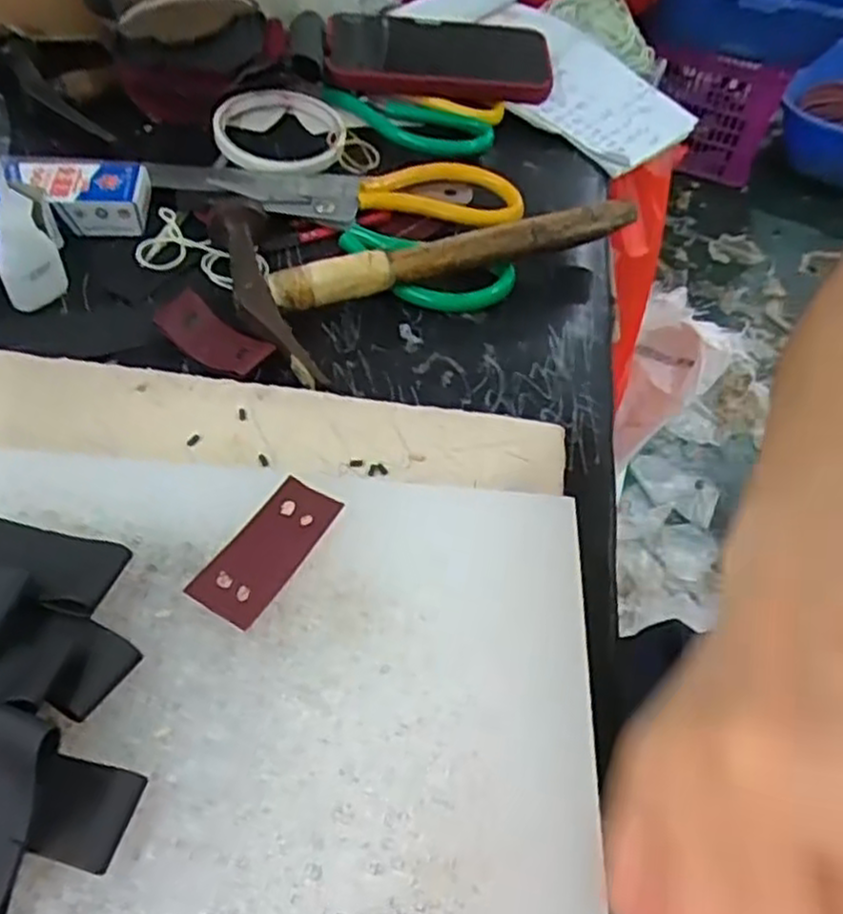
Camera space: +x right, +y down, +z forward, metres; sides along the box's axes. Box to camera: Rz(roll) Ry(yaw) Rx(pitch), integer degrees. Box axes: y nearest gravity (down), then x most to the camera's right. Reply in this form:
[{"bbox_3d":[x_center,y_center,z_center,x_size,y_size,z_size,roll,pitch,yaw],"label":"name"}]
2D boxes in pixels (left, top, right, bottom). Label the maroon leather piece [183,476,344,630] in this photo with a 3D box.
[{"bbox_3d":[-0.056,0.033,0.277,0.026,0.004,0.059,29,56,15],"label":"maroon leather piece"}]

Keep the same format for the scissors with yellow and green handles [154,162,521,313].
[{"bbox_3d":[-0.055,-0.150,0.463,0.227,0.014,0.119,10,52,0],"label":"scissors with yellow and green handles"}]

